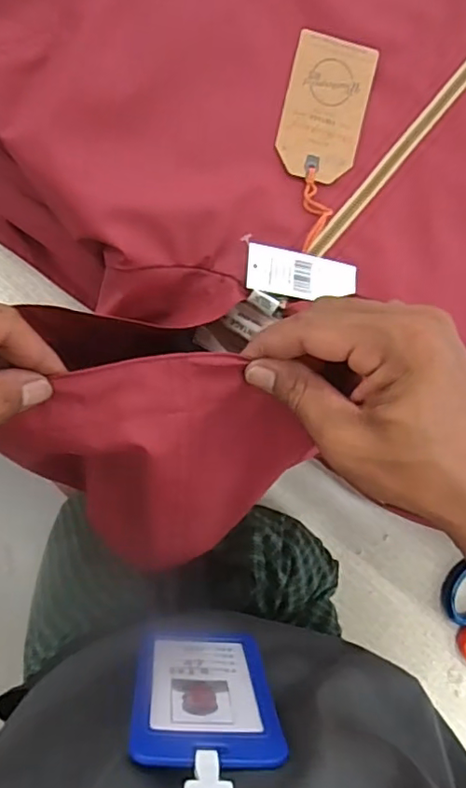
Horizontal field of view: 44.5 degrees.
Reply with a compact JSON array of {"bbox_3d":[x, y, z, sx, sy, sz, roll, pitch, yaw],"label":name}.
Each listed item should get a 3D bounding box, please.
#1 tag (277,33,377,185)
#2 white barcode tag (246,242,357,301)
[{"bbox_3d":[0.067,-0.204,0.410,0.059,0.004,0.099,13,93,-5],"label":"tag"},{"bbox_3d":[0.049,-0.082,0.393,0.082,0.006,0.032,2,87,-20],"label":"white barcode tag"}]

